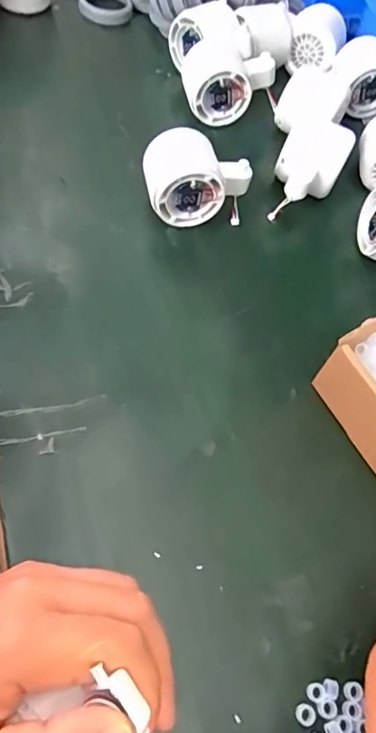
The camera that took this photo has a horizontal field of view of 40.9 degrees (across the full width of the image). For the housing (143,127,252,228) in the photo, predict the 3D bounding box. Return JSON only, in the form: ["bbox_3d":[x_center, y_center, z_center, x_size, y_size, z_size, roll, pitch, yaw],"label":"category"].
[{"bbox_3d":[0.007,-0.152,0.407,0.084,0.068,0.058,-6,62,-14],"label":"housing"}]

